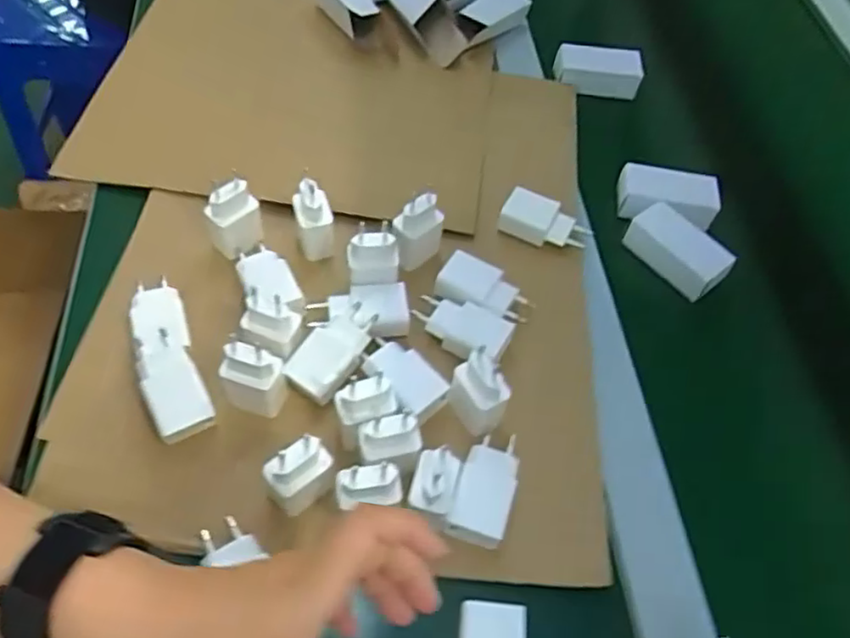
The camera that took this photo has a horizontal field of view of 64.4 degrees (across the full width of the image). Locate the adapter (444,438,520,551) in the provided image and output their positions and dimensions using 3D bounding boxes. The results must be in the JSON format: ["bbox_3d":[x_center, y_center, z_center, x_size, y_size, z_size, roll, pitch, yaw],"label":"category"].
[{"bbox_3d":[0.042,0.116,0.468,0.039,0.025,0.075,17,57,6],"label":"adapter"}]

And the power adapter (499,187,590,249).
[{"bbox_3d":[0.109,-0.087,0.610,0.078,0.022,0.042,22,57,9],"label":"power adapter"}]

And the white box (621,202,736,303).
[{"bbox_3d":[0.232,-0.061,0.618,0.049,0.033,0.095,-32,65,-24],"label":"white box"}]

